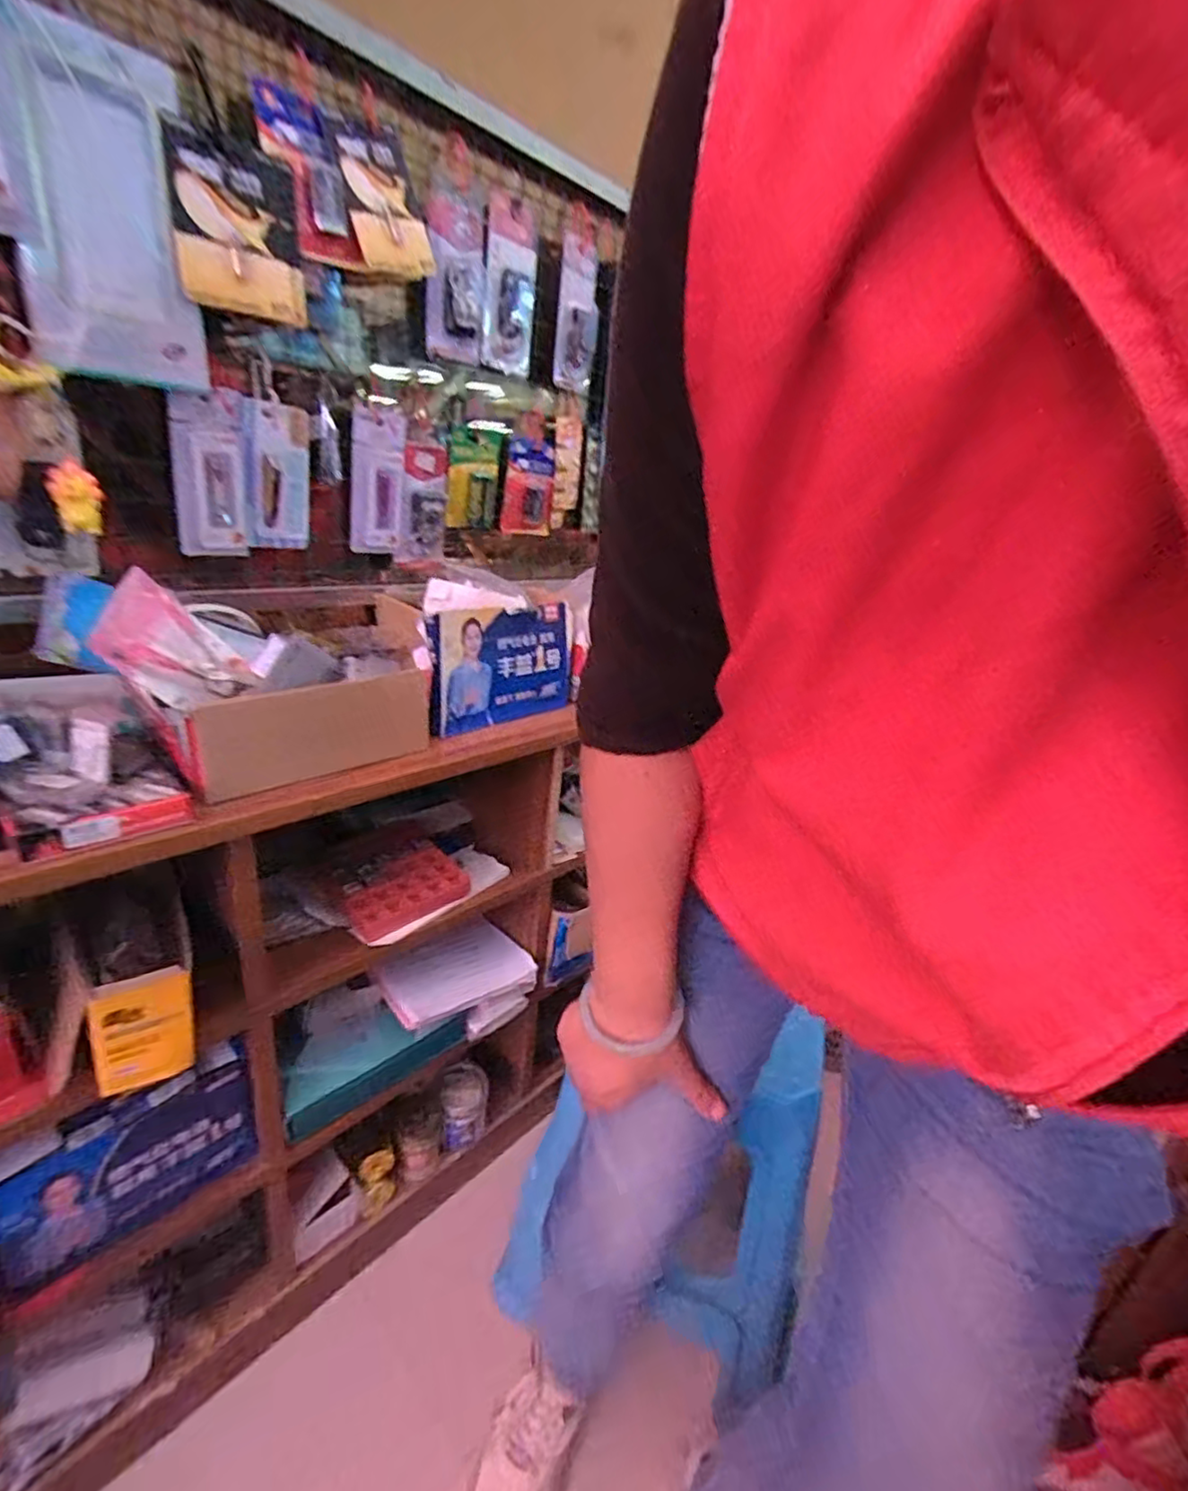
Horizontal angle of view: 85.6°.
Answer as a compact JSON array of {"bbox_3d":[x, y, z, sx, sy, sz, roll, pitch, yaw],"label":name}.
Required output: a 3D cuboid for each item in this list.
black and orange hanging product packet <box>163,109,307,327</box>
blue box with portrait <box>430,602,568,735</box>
[{"bbox_3d":[-0.272,-0.399,0.497,0.018,0.109,0.115,17,26,26],"label":"black and orange hanging product packet"},{"bbox_3d":[-0.104,-0.097,0.780,0.028,0.136,0.224,21,25,32],"label":"blue box with portrait"}]

